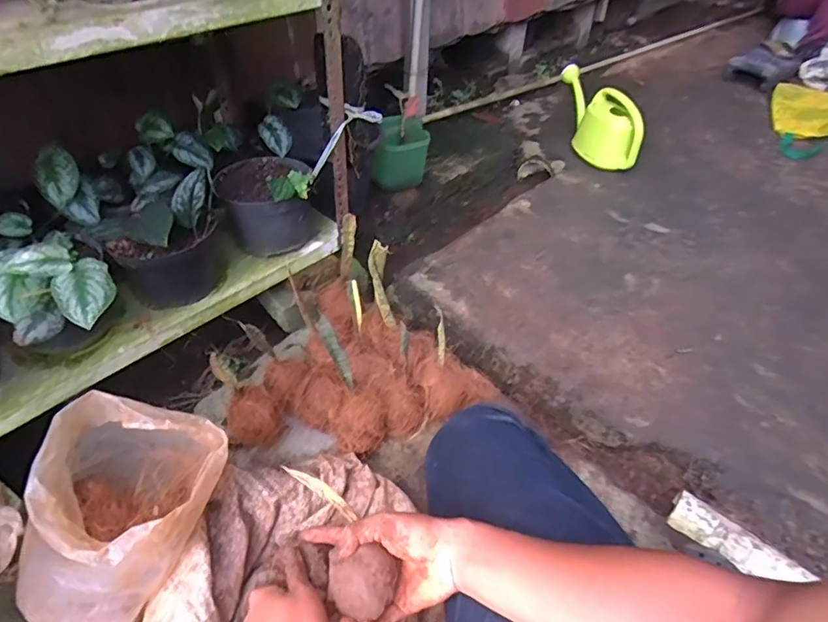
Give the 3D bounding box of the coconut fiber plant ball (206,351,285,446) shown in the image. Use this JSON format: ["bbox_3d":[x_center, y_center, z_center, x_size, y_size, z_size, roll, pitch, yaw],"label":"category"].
[{"bbox_3d":[-0.281,0.139,0.855,0.089,0.179,0.072,-19,14,22],"label":"coconut fiber plant ball"}]

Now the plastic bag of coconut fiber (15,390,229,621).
[{"bbox_3d":[-0.352,0.272,0.624,0.196,0.241,0.267,9,46,6],"label":"plastic bag of coconut fiber"}]

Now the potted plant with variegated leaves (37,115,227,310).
[{"bbox_3d":[-0.440,-0.163,0.914,0.215,0.254,0.239,22,49,17],"label":"potted plant with variegated leaves"}]

